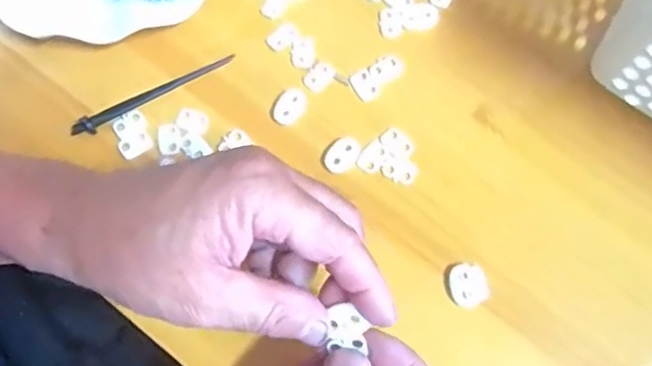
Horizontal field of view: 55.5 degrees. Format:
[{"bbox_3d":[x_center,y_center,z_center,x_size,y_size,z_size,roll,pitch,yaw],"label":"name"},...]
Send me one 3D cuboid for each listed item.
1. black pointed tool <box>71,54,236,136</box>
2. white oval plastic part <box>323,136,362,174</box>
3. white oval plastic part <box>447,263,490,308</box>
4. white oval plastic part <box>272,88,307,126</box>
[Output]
[{"bbox_3d":[-0.104,-0.054,0.370,0.103,0.006,0.009,-29,77,-6],"label":"black pointed tool"},{"bbox_3d":[0.009,-0.016,0.357,0.017,0.004,0.024,39,79,10],"label":"white oval plastic part"},{"bbox_3d":[0.077,0.055,0.335,0.021,0.004,0.023,-9,75,-1],"label":"white oval plastic part"},{"bbox_3d":[-0.021,-0.045,0.365,0.017,0.006,0.024,32,78,9],"label":"white oval plastic part"}]

